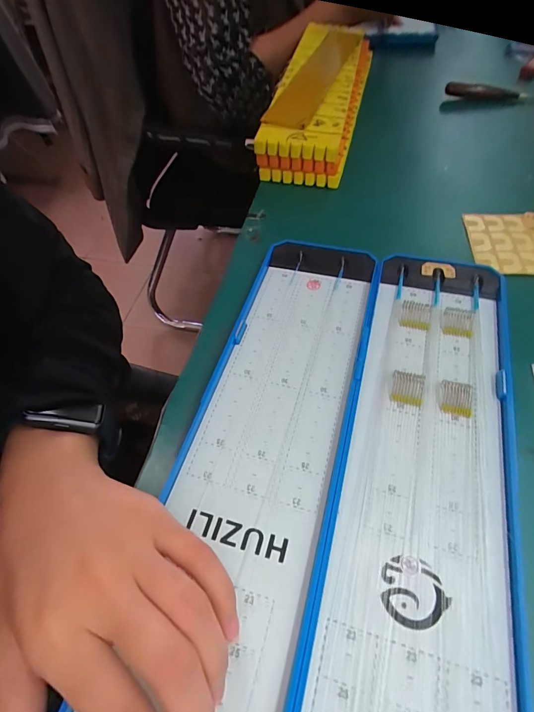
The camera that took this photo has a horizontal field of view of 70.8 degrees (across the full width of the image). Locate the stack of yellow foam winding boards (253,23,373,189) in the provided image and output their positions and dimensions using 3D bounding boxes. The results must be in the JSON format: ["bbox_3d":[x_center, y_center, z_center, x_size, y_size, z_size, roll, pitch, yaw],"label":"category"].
[{"bbox_3d":[0.064,-0.305,0.432,0.086,0.045,0.318,10,56,11],"label":"stack of yellow foam winding boards"}]

